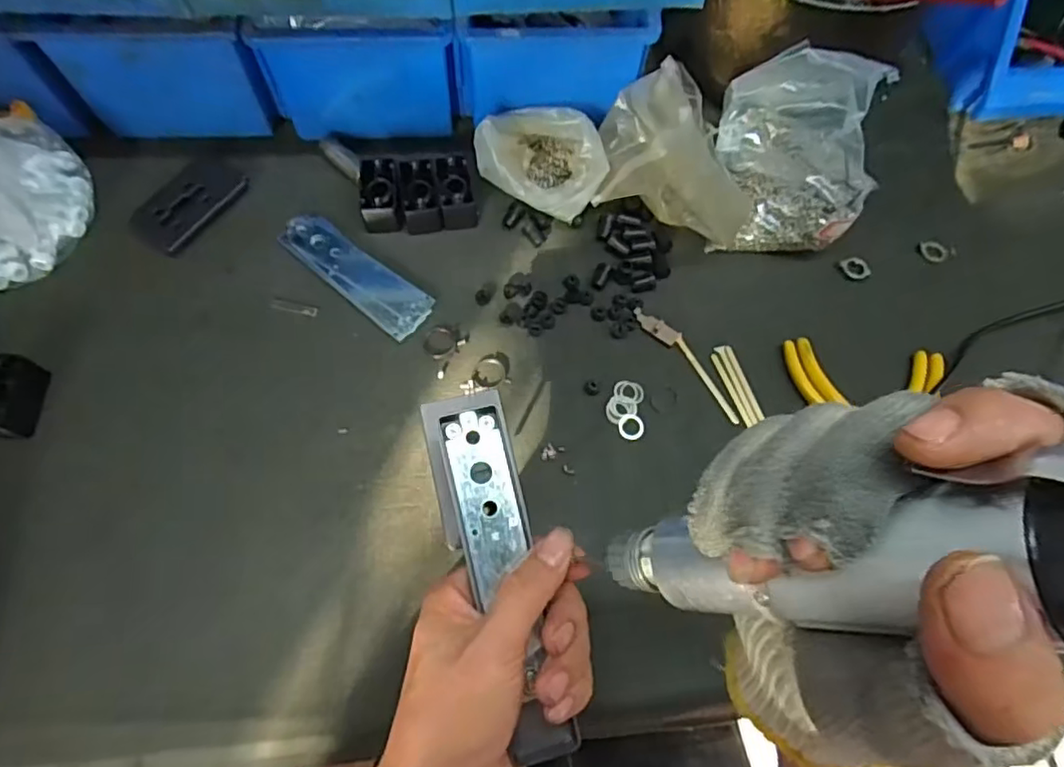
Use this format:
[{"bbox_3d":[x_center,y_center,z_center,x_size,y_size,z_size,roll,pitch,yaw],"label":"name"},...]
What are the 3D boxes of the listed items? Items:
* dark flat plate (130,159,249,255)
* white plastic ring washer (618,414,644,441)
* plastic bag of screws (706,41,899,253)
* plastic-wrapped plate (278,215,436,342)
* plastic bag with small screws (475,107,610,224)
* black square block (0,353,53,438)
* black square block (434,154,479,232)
[{"bbox_3d":[-0.279,-0.148,0.512,0.058,0.010,0.085,30,71,9],"label":"dark flat plate"},{"bbox_3d":[0.073,0.032,0.466,0.019,0.004,0.021,13,69,3],"label":"white plastic ring washer"},{"bbox_3d":[0.203,-0.169,0.479,0.133,0.127,0.093,8,69,1],"label":"plastic bag of screws"},{"bbox_3d":[-0.142,-0.089,0.504,0.141,0.004,0.042,37,72,11],"label":"plastic-wrapped plate"},{"bbox_3d":[0.008,-0.181,0.521,0.097,0.048,0.100,-29,73,-12],"label":"plastic bag with small screws"},{"bbox_3d":[-0.364,0.007,0.441,0.024,0.036,0.052,3,69,-1],"label":"black square block"},{"bbox_3d":[-0.062,-0.157,0.522,0.028,0.028,0.052,-8,70,-5],"label":"black square block"}]

